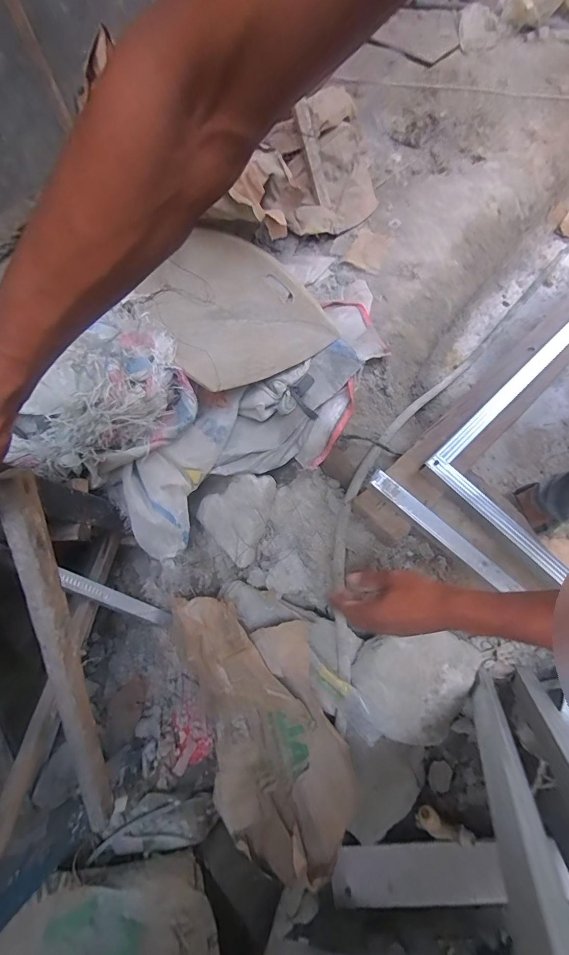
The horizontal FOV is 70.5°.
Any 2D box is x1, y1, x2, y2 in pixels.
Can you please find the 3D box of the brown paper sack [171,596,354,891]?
[{"bbox_3d":[-0.041,0.387,0.650,0.229,0.176,0.422,-17,70,-4],"label":"brown paper sack"}]

